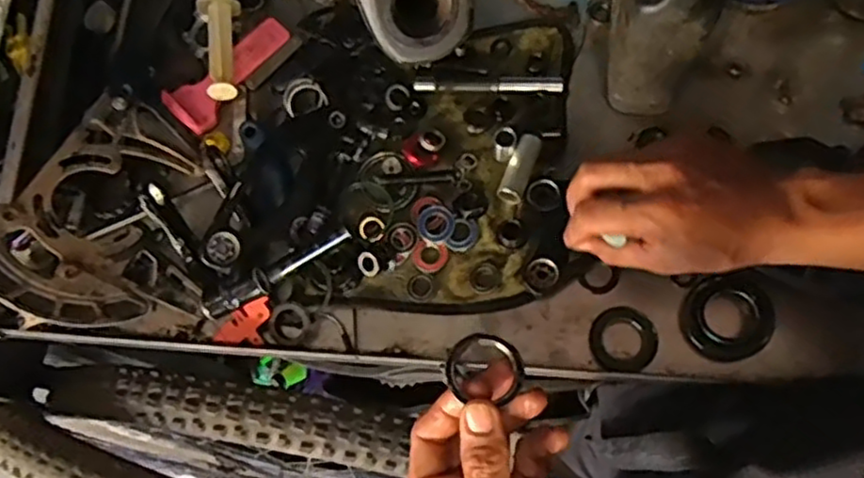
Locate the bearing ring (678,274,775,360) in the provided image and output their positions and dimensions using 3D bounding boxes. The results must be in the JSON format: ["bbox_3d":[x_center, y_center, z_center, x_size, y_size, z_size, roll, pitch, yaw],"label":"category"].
[{"bbox_3d":[0.213,0.059,0.498,0.060,0.020,0.057,-2,75,7],"label":"bearing ring"}]

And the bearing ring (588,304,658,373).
[{"bbox_3d":[0.141,0.074,0.504,0.048,0.014,0.046,-2,75,7],"label":"bearing ring"}]

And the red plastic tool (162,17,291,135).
[{"bbox_3d":[-0.175,-0.145,0.585,0.044,0.010,0.116,42,88,-1],"label":"red plastic tool"}]

